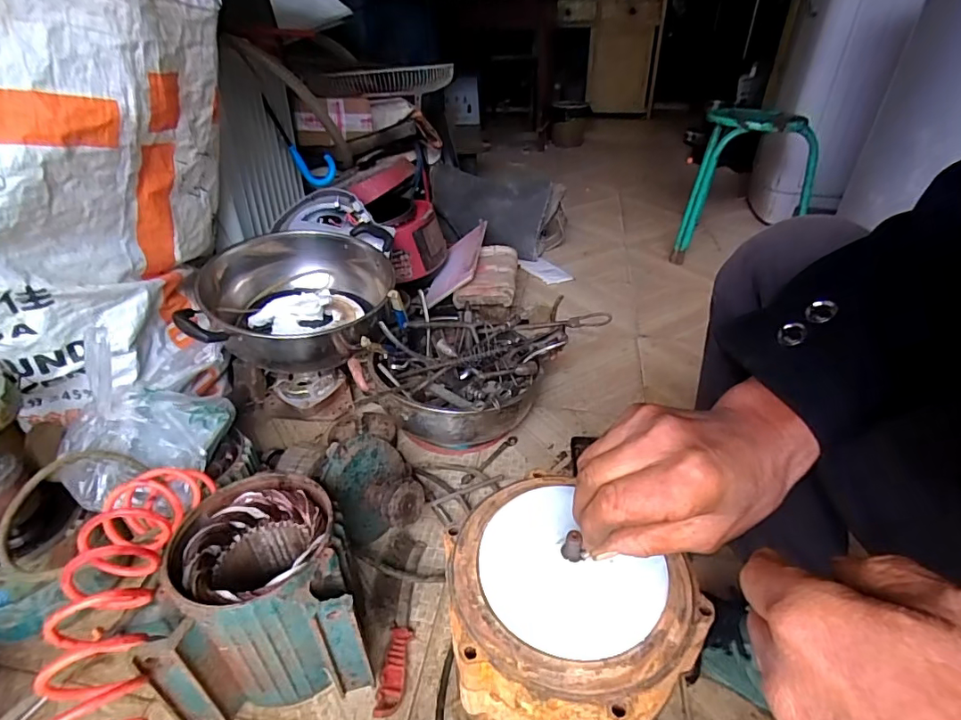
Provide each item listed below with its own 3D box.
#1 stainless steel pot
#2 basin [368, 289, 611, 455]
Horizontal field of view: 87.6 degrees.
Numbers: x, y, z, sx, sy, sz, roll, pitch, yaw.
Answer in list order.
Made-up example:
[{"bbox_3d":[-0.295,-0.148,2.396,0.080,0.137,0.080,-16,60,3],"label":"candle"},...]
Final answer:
[{"bbox_3d":[-0.334,-0.123,0.941,0.333,0.126,0.361,-1,34,0],"label":"stainless steel pot"},{"bbox_3d":[-0.017,0.026,0.929,0.340,0.204,0.304,3,34,7],"label":"basin"}]

